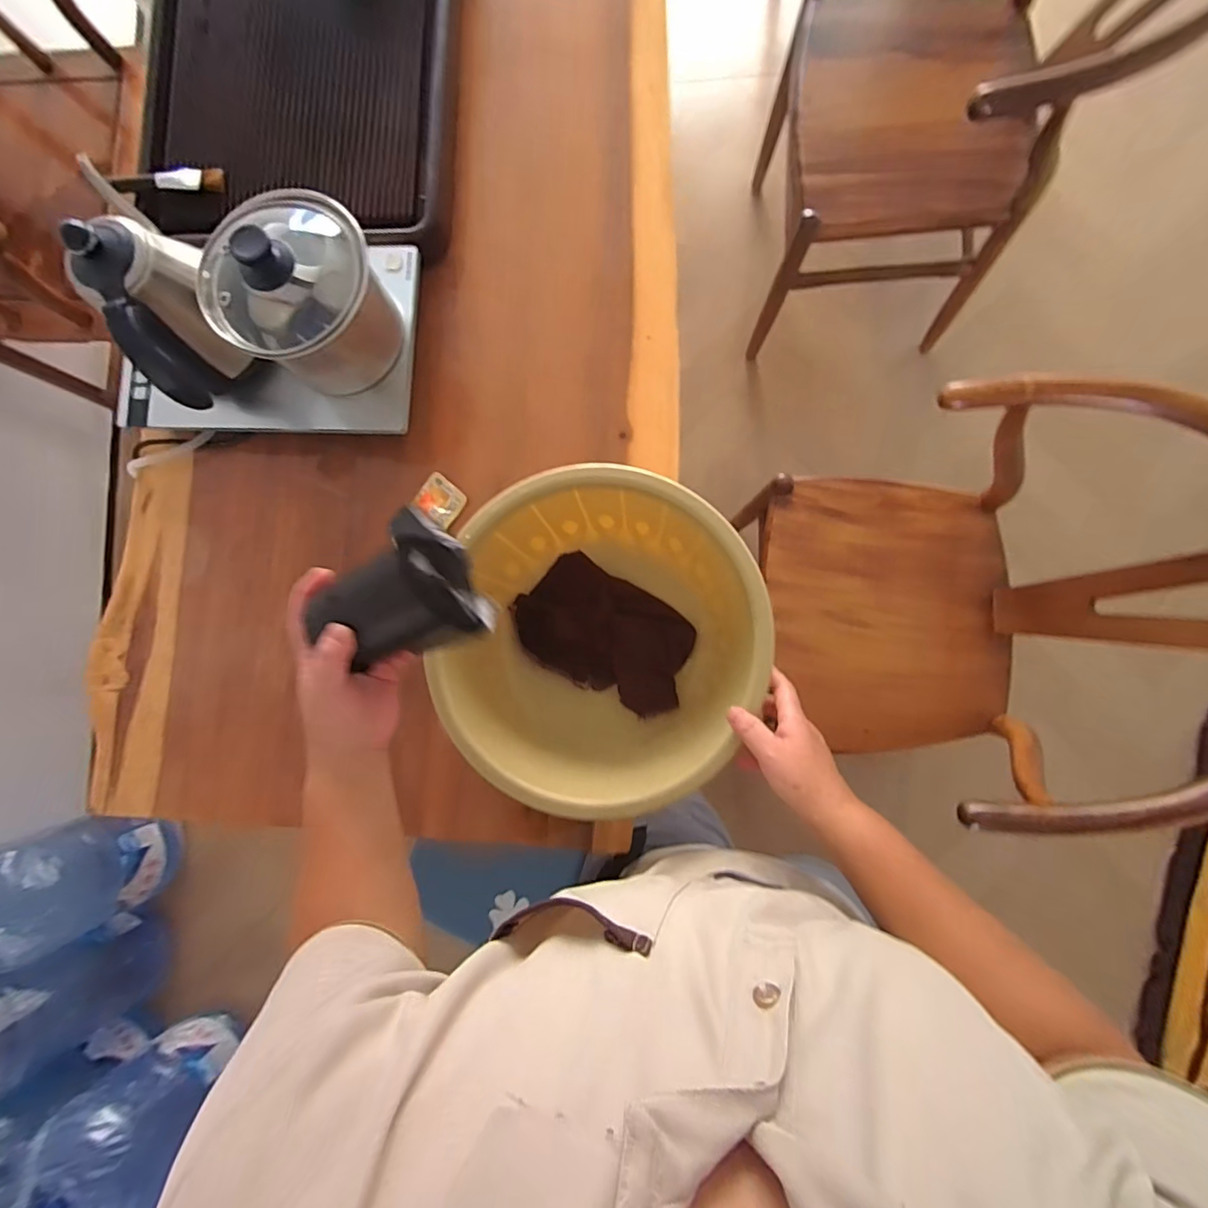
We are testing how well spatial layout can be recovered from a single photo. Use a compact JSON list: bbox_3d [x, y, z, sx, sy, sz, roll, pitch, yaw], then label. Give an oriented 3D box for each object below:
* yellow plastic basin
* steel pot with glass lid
[{"bbox_3d":[0.002,0.039,0.578,0.306,0.137,0.315,-1,85,7],"label":"yellow plastic basin"},{"bbox_3d":[-0.315,-0.325,0.573,0.165,0.159,0.151,0,87,6],"label":"steel pot with glass lid"}]

